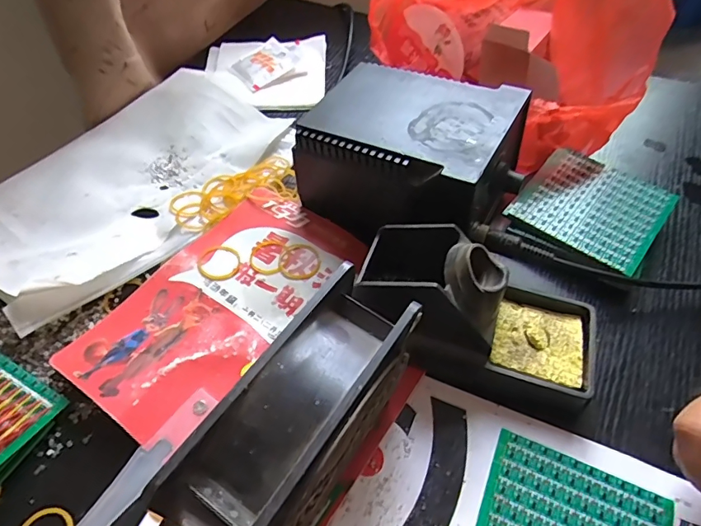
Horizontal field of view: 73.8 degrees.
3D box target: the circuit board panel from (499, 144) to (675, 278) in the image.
[{"bbox_3d":[0.195,-0.048,0.375,0.101,0.005,0.108,33,60,24],"label":"circuit board panel"}]

